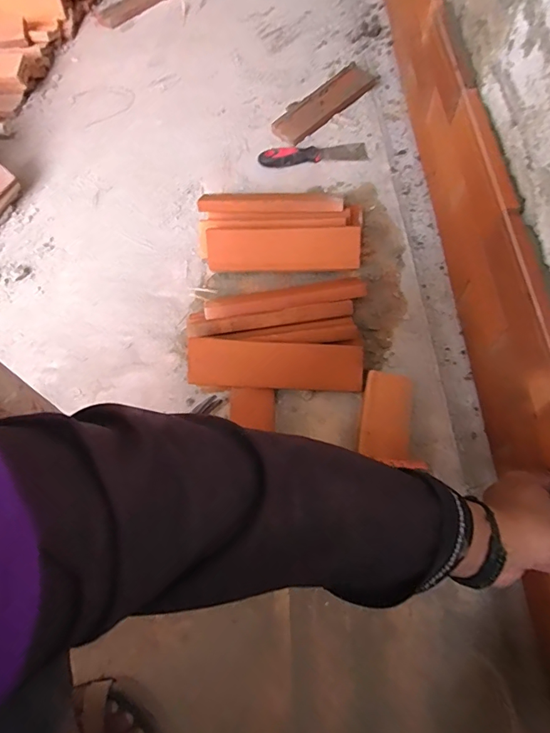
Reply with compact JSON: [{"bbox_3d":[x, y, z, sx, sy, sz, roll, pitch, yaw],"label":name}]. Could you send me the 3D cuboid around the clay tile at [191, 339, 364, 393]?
[{"bbox_3d":[0.002,0.001,0.591,0.227,0.013,0.065,4,93,0],"label":"clay tile"}]

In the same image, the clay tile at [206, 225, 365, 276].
[{"bbox_3d":[0.012,-0.174,0.669,0.225,0.015,0.067,1,106,5],"label":"clay tile"}]

